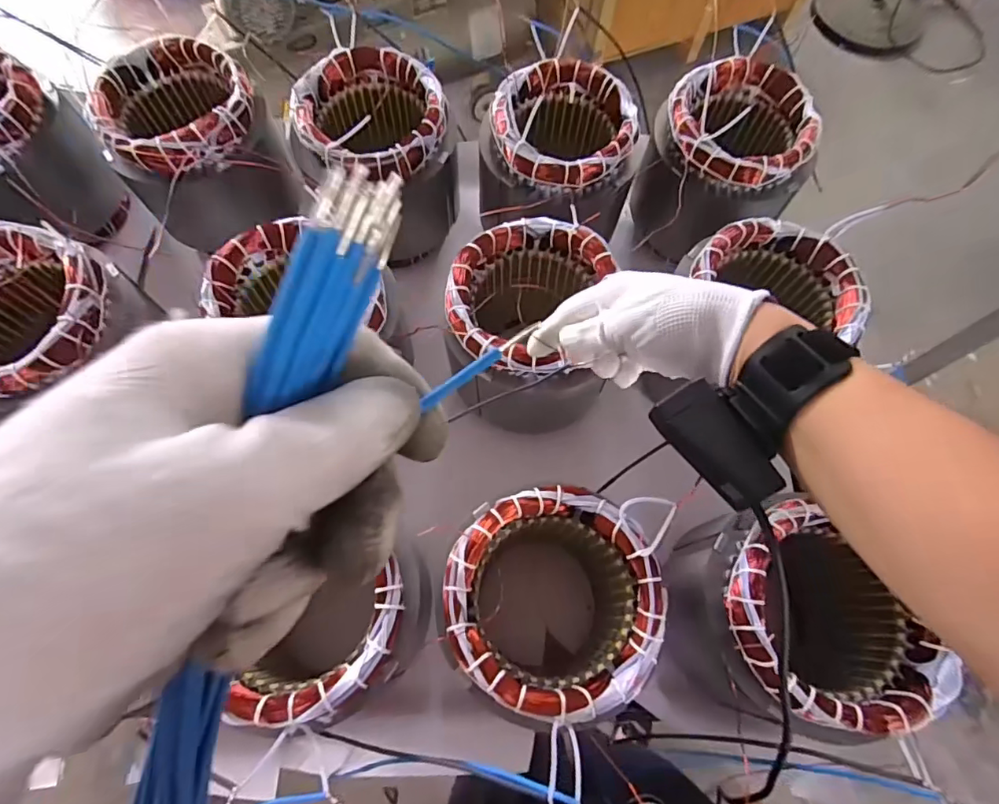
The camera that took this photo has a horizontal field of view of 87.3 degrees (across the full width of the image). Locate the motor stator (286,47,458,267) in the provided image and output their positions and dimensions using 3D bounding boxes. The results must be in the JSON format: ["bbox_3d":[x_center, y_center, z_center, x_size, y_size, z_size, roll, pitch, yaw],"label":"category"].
[{"bbox_3d":[-0.120,-0.245,0.541,0.140,0.152,0.138,-15,70,-7],"label":"motor stator"}]

